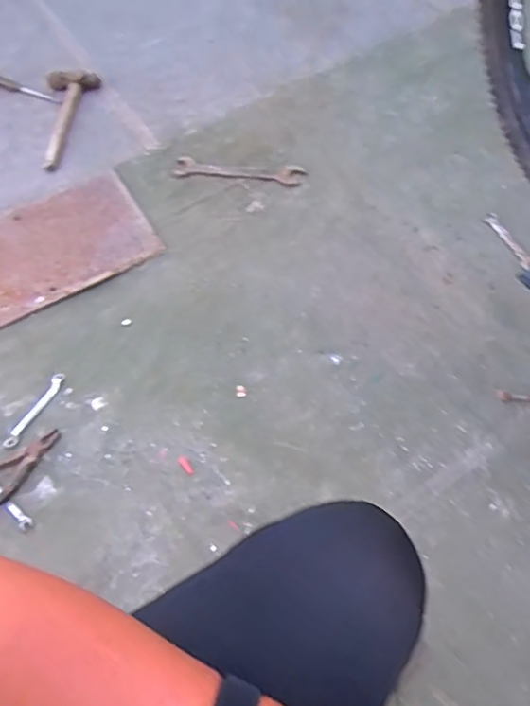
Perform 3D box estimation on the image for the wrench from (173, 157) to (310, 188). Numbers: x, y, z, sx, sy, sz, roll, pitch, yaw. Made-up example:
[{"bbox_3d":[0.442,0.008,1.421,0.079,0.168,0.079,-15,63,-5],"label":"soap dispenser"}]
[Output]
[{"bbox_3d":[-0.052,-0.371,1.156,0.266,0.010,0.061,0,61,3],"label":"wrench"}]

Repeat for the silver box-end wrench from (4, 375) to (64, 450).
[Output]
[{"bbox_3d":[-0.371,0.092,0.911,0.022,0.009,0.140,23,64,15],"label":"silver box-end wrench"}]

